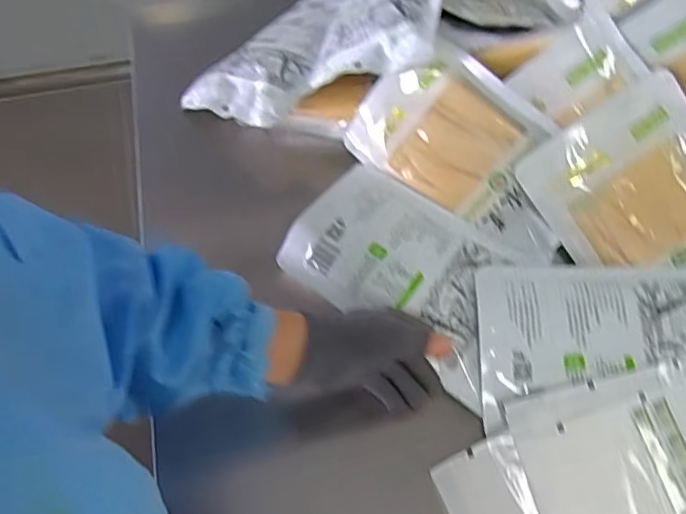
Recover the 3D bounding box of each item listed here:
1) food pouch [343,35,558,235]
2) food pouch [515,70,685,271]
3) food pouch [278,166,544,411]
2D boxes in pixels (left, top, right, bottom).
[{"bbox_3d":[0.106,-0.124,0.595,0.192,0.028,0.145,33,100,14],"label":"food pouch"},{"bbox_3d":[0.287,-0.042,0.546,0.160,0.020,0.214,-34,95,7],"label":"food pouch"},{"bbox_3d":[0.055,-0.003,0.575,0.196,0.034,0.139,30,63,16],"label":"food pouch"}]

